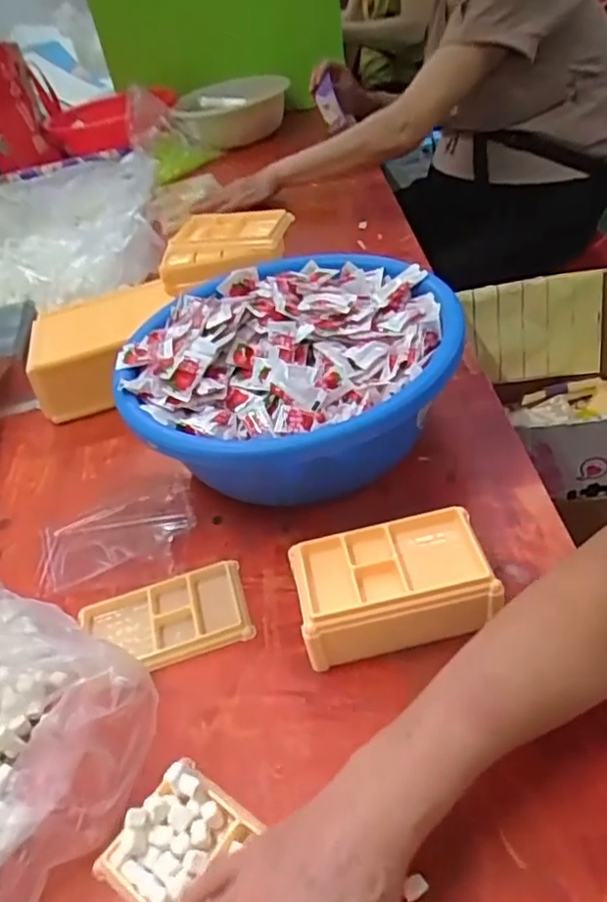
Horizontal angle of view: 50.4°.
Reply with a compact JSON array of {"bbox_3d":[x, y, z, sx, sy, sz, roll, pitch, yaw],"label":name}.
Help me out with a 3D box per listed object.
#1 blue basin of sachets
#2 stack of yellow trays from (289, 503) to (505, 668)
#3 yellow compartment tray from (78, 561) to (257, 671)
[{"bbox_3d":[-0.006,-0.067,0.625,0.318,0.117,0.291,-8,41,7],"label":"blue basin of sachets"},{"bbox_3d":[0.065,0.098,0.476,0.139,0.048,0.080,-14,40,0],"label":"stack of yellow trays"},{"bbox_3d":[-0.110,0.137,0.519,0.131,0.016,0.078,-18,41,-6],"label":"yellow compartment tray"}]

